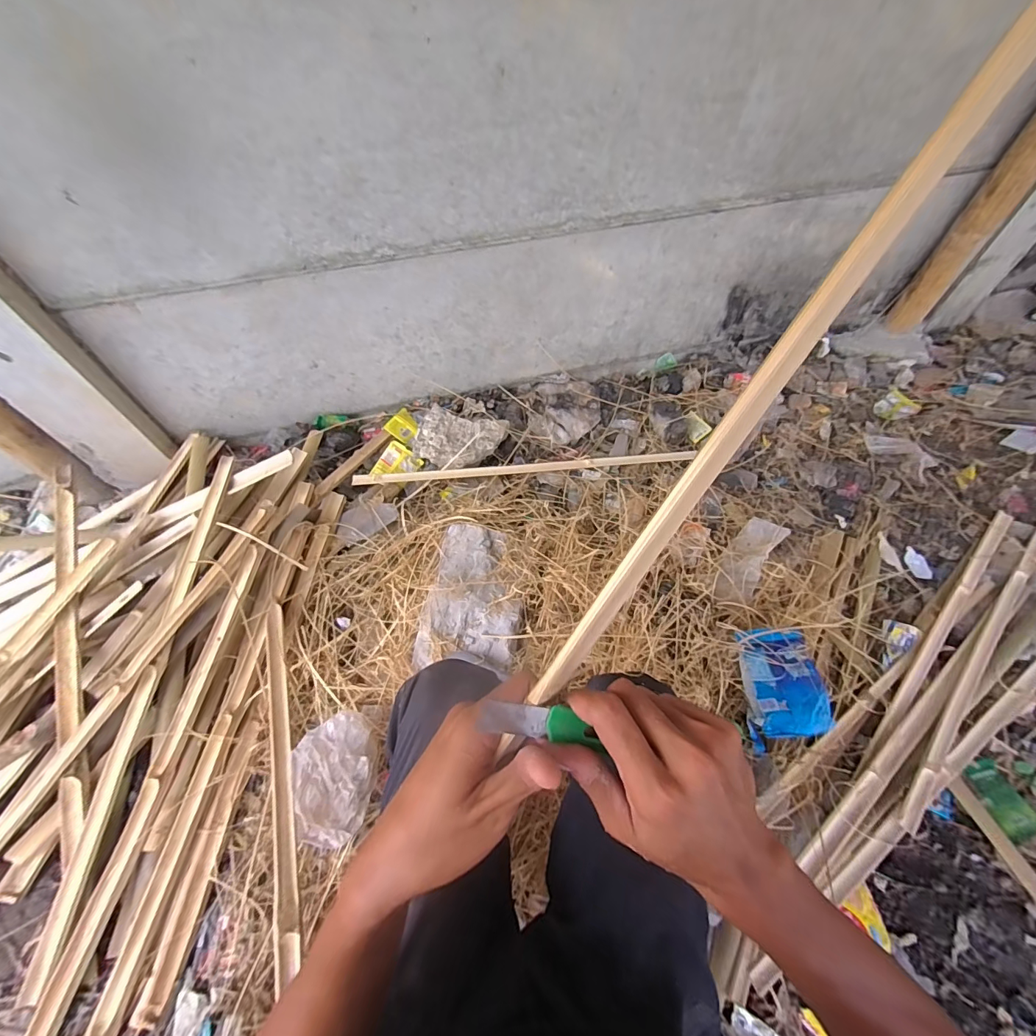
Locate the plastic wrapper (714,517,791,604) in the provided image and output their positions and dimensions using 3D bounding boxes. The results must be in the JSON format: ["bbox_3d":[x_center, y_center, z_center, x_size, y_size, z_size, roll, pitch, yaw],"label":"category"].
[{"bbox_3d":[0.518,0.090,0.972,0.083,0.022,0.242,33,63,20],"label":"plastic wrapper"}]

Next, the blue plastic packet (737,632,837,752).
[{"bbox_3d":[0.485,0.309,0.804,0.137,0.042,0.208,2,57,2],"label":"blue plastic packet"}]

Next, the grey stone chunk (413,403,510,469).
[{"bbox_3d":[-0.151,-0.211,1.143,0.220,0.054,0.159,8,58,6],"label":"grey stone chunk"}]

